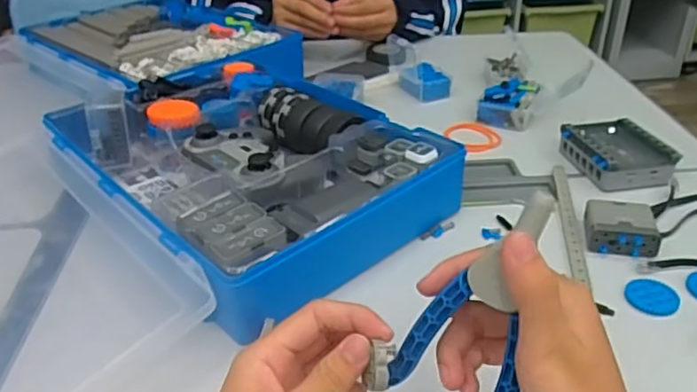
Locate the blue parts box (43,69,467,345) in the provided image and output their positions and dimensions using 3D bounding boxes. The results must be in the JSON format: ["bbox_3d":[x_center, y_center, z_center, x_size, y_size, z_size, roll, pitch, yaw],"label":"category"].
[{"bbox_3d":[-0.107,-0.031,0.608,0.257,0.072,0.339,-27,41,-33],"label":"blue parts box"}]

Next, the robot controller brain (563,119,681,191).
[{"bbox_3d":[0.280,-0.047,0.645,0.077,0.028,0.106,-6,34,-7],"label":"robot controller brain"}]

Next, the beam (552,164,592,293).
[{"bbox_3d":[0.205,0.021,0.572,0.014,0.005,0.182,4,34,9],"label":"beam"}]

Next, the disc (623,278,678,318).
[{"bbox_3d":[0.239,0.079,0.488,0.038,0.005,0.035,-1,34,1],"label":"disc"}]

